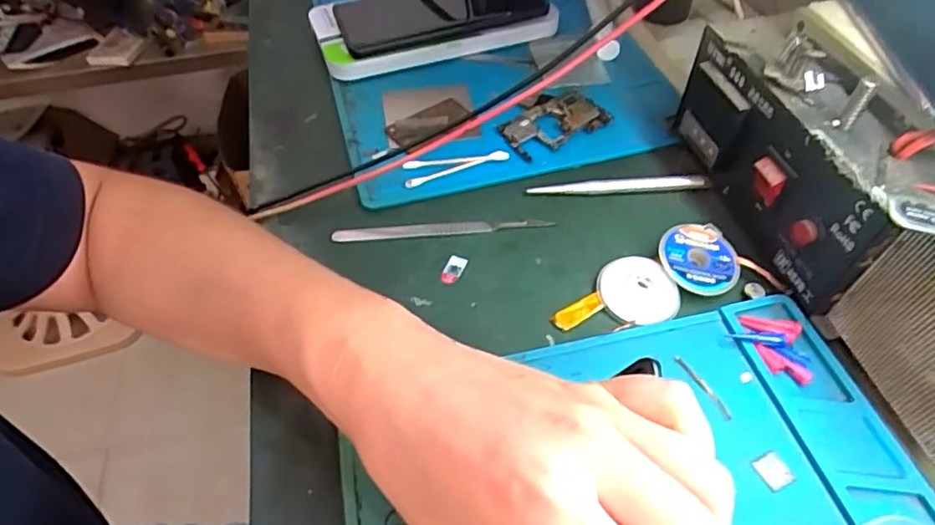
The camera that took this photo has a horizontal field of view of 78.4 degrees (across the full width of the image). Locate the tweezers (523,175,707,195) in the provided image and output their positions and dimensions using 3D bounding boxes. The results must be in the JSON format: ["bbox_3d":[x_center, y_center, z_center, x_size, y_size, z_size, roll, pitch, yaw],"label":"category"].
[{"bbox_3d":[0.098,-0.051,0.372,0.112,0.005,0.012,-1,50,1],"label":"tweezers"}]

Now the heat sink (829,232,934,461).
[{"bbox_3d":[0.204,0.035,0.249,0.020,0.080,0.077,-16,51,-11],"label":"heat sink"}]

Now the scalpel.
[{"bbox_3d":[-0.016,-0.021,0.356,0.134,0.004,0.009,-4,50,-1],"label":"scalpel"}]

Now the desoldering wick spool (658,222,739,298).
[{"bbox_3d":[0.132,-0.001,0.326,0.046,0.008,0.046,4,61,-7],"label":"desoldering wick spool"}]

